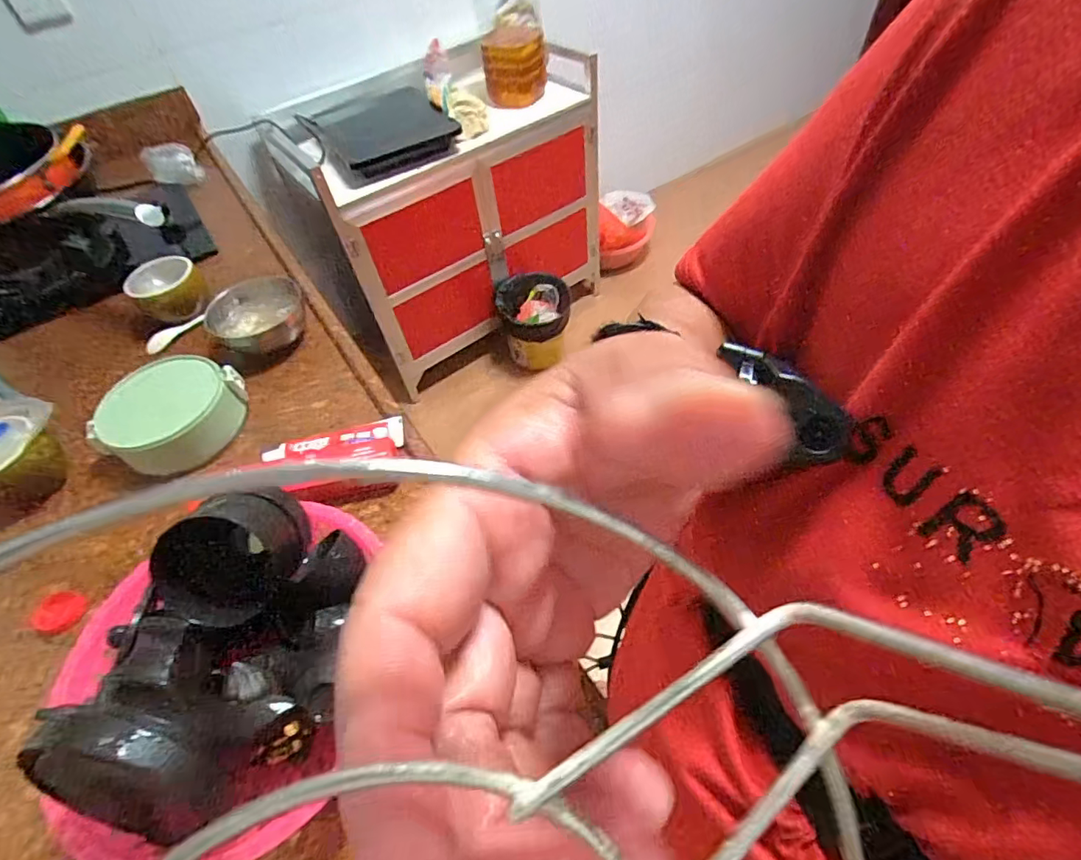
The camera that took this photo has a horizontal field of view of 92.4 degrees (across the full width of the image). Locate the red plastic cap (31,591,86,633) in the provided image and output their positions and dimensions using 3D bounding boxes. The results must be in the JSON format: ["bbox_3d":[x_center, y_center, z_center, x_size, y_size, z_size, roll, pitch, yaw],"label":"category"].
[{"bbox_3d":[-0.475,0.180,0.512,0.037,0.016,0.037,-2,53,3],"label":"red plastic cap"}]

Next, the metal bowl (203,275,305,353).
[{"bbox_3d":[-0.386,-0.154,0.719,0.124,0.054,0.124,-2,53,3],"label":"metal bowl"}]

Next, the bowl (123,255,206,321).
[{"bbox_3d":[-0.545,-0.202,0.765,0.091,0.066,0.085,-2,53,3],"label":"bowl"}]

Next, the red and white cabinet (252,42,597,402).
[{"bbox_3d":[-0.239,-0.635,1.506,0.755,0.640,0.425,-31,57,-17],"label":"red and white cabinet"}]

